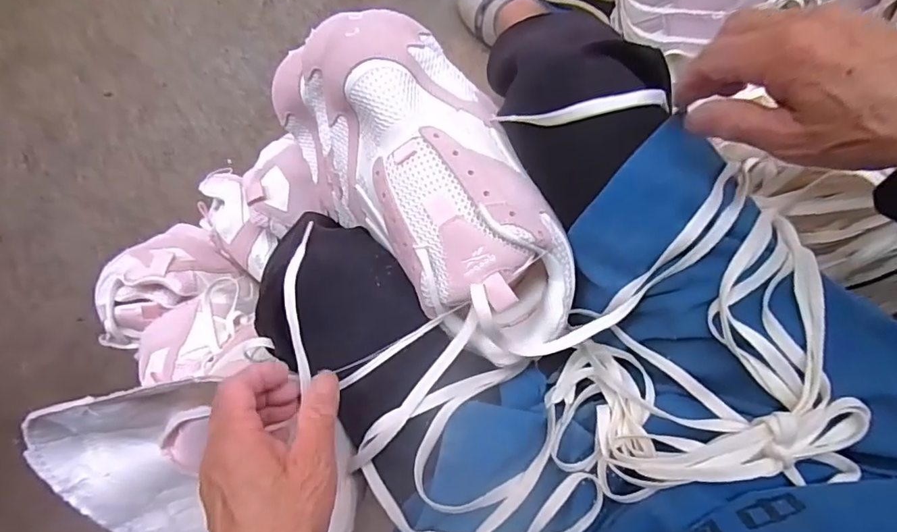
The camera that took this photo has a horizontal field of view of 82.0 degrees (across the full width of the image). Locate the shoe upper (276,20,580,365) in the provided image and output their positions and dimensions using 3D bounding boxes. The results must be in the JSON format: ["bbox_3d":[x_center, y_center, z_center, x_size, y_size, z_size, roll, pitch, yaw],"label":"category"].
[{"bbox_3d":[-0.017,-0.062,0.362,0.137,0.114,0.279,-40,88,5],"label":"shoe upper"}]

